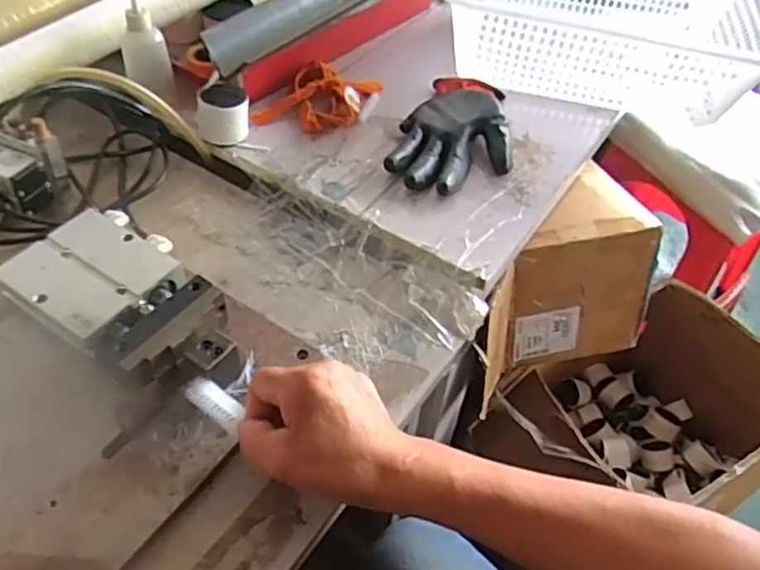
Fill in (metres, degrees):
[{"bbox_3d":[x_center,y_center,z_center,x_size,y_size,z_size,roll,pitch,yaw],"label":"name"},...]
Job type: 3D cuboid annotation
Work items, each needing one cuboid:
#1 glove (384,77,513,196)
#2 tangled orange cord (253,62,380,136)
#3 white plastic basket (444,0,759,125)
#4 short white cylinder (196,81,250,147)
[{"bbox_3d":[0.084,-0.167,0.685,0.116,0.031,0.202,12,49,6],"label":"glove"},{"bbox_3d":[-0.067,-0.211,0.715,0.102,0.022,0.120,17,49,10],"label":"tangled orange cord"},{"bbox_3d":[0.272,-0.334,0.787,0.366,0.100,0.284,12,49,6],"label":"white plastic basket"},{"bbox_3d":[-0.161,-0.178,0.665,0.052,0.050,0.045,-13,51,-16],"label":"short white cylinder"}]

